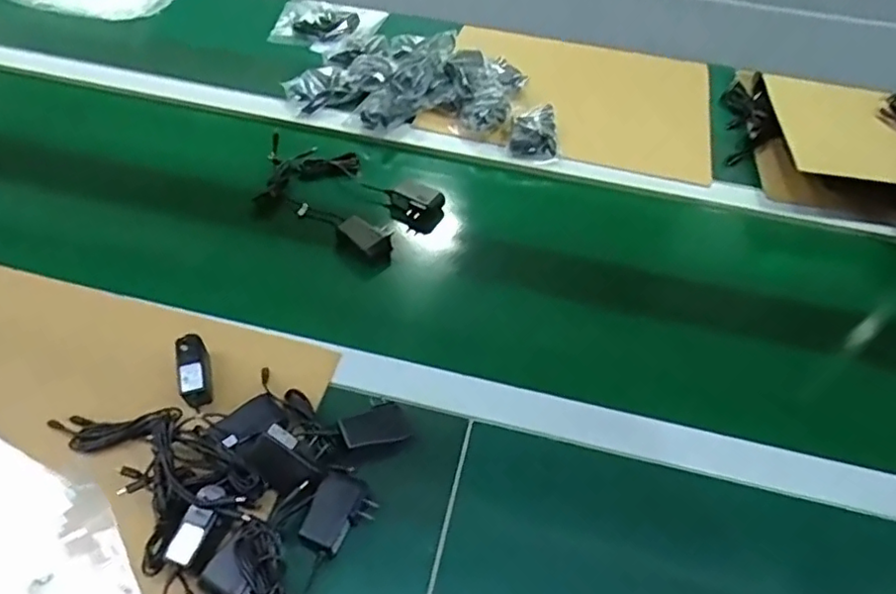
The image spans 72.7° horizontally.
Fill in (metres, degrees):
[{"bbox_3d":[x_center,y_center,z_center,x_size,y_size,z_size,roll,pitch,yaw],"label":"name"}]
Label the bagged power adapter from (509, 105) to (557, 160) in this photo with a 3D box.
[{"bbox_3d":[0.144,-0.271,1.005,0.074,0.043,0.106,10,53,2],"label":"bagged power adapter"}]

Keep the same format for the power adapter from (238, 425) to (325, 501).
[{"bbox_3d":[-0.159,0.160,0.596,0.073,0.024,0.046,36,93,6],"label":"power adapter"}]

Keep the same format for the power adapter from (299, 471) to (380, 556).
[{"bbox_3d":[-0.105,0.212,0.592,0.056,0.030,0.076,22,54,10],"label":"power adapter"}]

